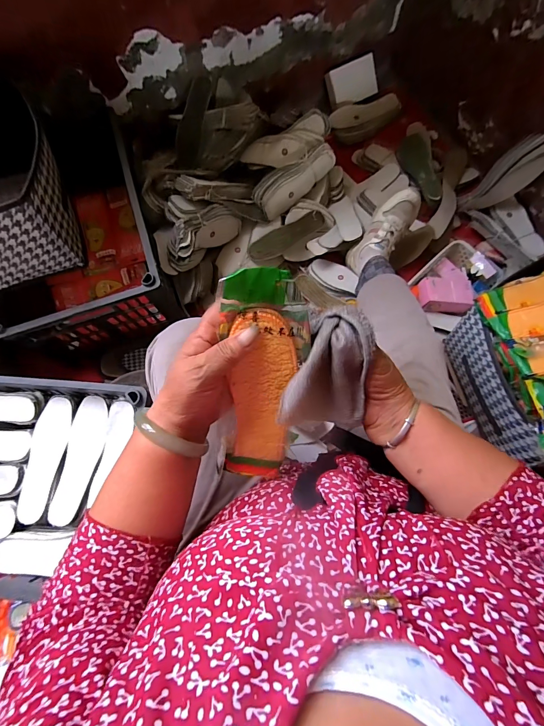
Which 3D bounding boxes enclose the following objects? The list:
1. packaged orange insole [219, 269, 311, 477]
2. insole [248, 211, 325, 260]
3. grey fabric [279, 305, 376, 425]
[{"bbox_3d":[-0.006,0.024,0.306,0.074,0.211,0.027,0,27,-7],"label":"packaged orange insole"},{"bbox_3d":[0.041,-0.334,0.884,0.219,0.012,0.060,-30,74,-7],"label":"insole"},{"bbox_3d":[0.049,0.007,0.309,0.077,0.064,0.097,2,73,3],"label":"grey fabric"}]

